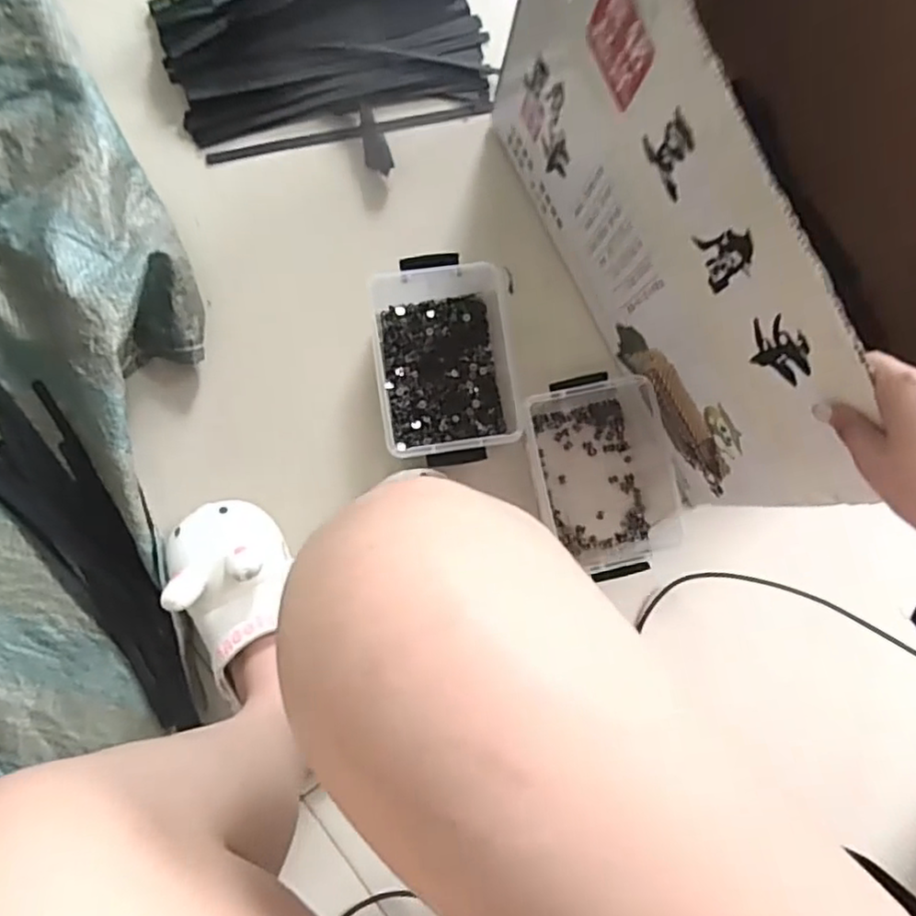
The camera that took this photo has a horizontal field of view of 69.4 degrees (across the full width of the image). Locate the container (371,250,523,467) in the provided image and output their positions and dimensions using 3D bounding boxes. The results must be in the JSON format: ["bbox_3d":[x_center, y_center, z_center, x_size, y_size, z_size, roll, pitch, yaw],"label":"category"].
[{"bbox_3d":[-0.015,-0.092,0.643,0.123,0.071,0.196,-6,86,-5],"label":"container"}]

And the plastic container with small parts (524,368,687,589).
[{"bbox_3d":[0.141,0.016,0.645,0.142,0.073,0.188,-12,87,-5],"label":"plastic container with small parts"}]

